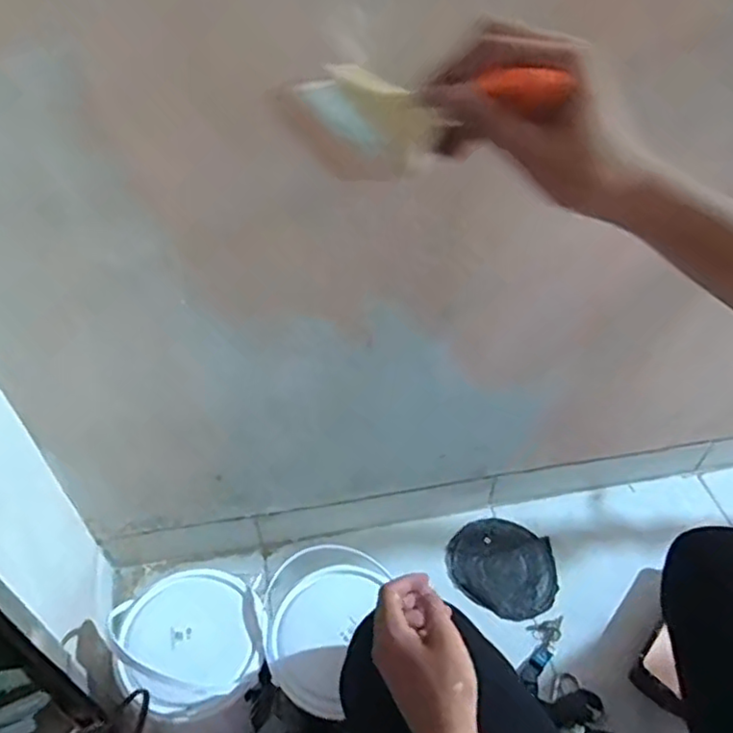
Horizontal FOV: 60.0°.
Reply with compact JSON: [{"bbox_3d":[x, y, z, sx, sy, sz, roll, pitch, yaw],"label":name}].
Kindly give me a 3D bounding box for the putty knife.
[{"bbox_3d":[0.036,-0.159,0.404,0.188,0.081,0.037,11,42,42],"label":"putty knife"}]

